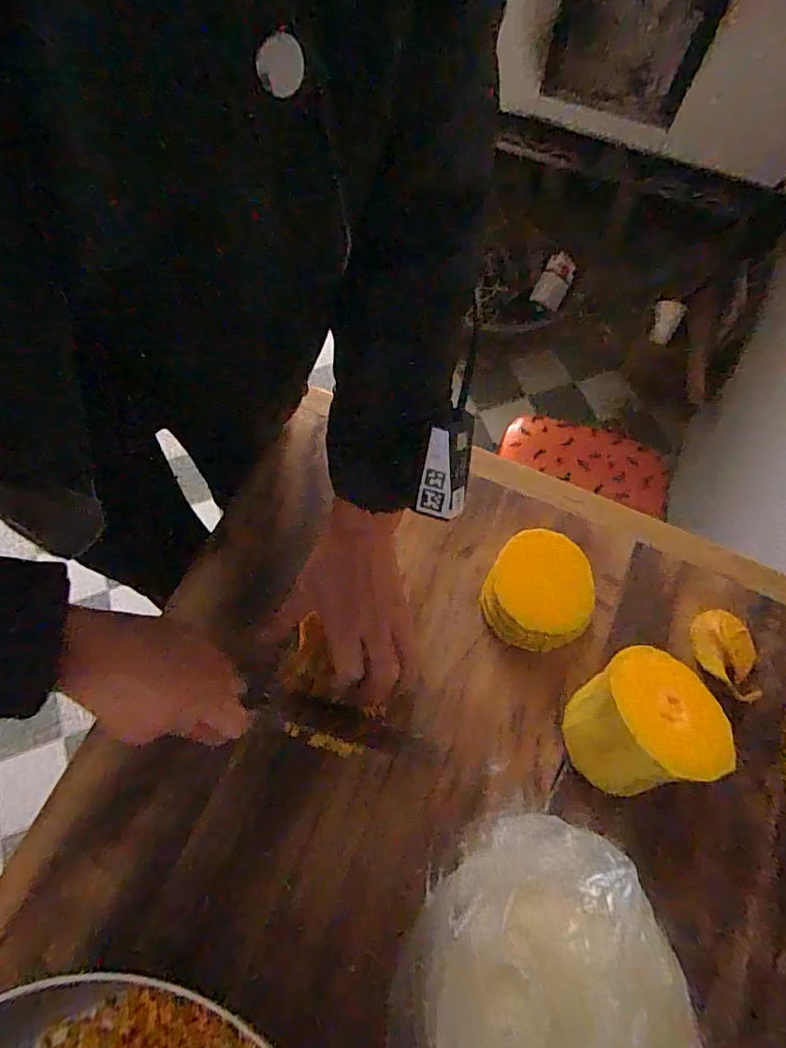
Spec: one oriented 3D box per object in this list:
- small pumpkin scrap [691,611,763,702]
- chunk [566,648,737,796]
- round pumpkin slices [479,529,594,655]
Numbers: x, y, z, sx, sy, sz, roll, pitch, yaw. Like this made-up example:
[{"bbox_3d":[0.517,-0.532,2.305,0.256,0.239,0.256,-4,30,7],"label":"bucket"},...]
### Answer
[{"bbox_3d":[0.274,0.107,0.429,0.048,0.005,0.070,-3,68,0],"label":"small pumpkin scrap"},{"bbox_3d":[0.184,0.138,0.379,0.109,0.067,0.087,-10,68,-3],"label":"chunk"},{"bbox_3d":[0.123,0.055,0.434,0.085,0.022,0.094,28,71,12],"label":"round pumpkin slices"}]

